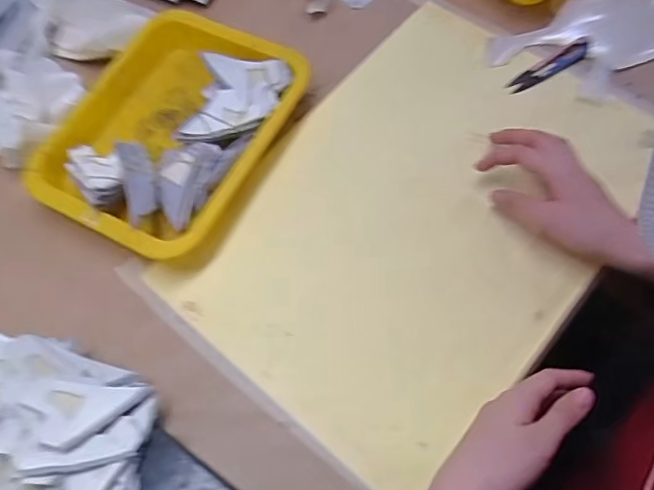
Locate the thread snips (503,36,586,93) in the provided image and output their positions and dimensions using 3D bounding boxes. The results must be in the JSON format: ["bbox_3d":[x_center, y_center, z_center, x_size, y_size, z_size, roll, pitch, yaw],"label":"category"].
[{"bbox_3d":[0.230,-0.184,0.593,0.094,0.015,0.021,-29,65,-10],"label":"thread snips"}]

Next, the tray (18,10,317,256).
[{"bbox_3d":[-0.157,-0.116,0.572,0.204,0.053,0.251,23,67,15],"label":"tray"}]

